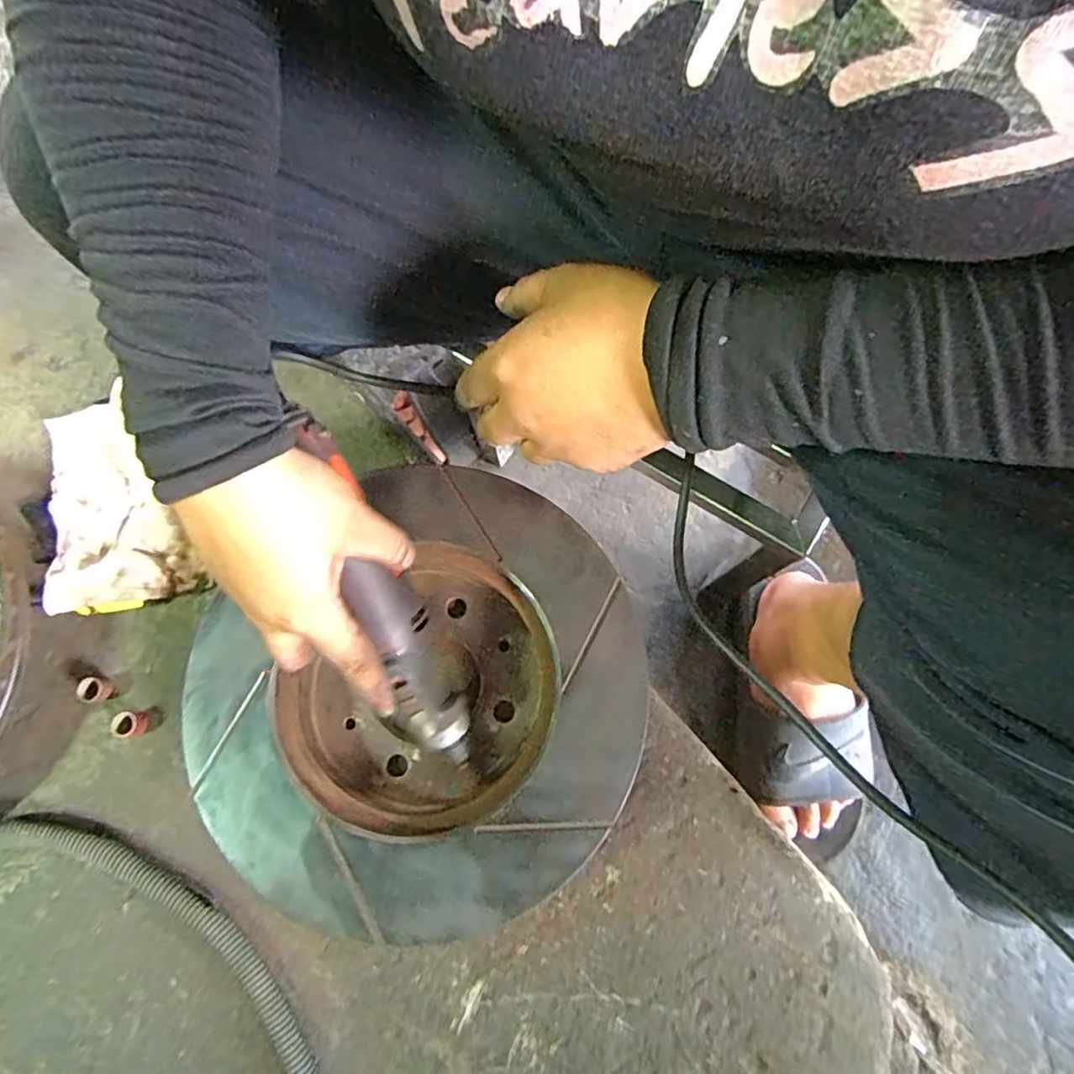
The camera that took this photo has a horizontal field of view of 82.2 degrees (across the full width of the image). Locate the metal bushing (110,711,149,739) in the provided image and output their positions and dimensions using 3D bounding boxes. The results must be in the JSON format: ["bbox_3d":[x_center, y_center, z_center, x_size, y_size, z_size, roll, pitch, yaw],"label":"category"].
[{"bbox_3d":[-0.251,0.115,0.380,0.018,0.012,0.015,-4,75,1],"label":"metal bushing"}]

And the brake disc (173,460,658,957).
[{"bbox_3d":[-0.060,0.094,0.359,0.247,0.045,0.229,-1,75,2],"label":"brake disc"}]

